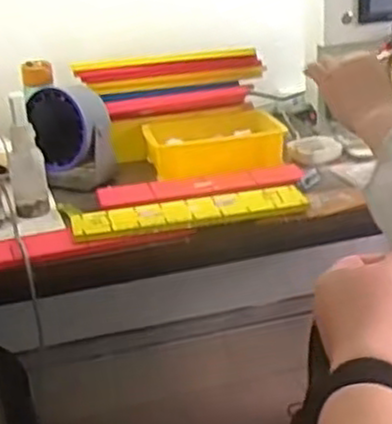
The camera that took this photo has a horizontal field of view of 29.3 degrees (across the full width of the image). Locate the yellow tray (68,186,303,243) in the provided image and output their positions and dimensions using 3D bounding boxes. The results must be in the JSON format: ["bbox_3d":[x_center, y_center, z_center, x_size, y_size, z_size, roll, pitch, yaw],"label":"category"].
[{"bbox_3d":[-0.009,-0.004,1.111,0.342,0.017,0.088,-7,22,-8],"label":"yellow tray"}]

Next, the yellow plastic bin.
[{"bbox_3d":[0.038,-0.128,1.355,0.254,0.057,0.170,-7,22,-8],"label":"yellow plastic bin"}]

